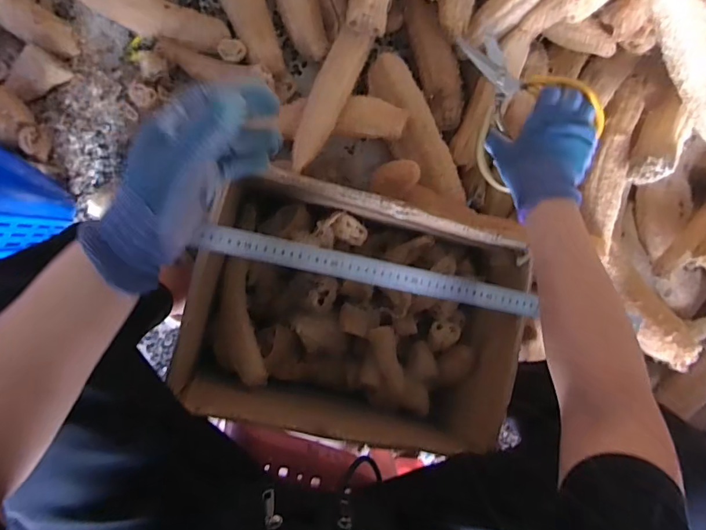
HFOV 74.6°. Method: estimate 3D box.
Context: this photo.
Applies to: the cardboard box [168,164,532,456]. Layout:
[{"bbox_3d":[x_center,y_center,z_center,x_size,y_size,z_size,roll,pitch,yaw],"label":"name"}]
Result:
[{"bbox_3d":[0.001,0.066,0.630,0.398,0.172,0.284,15,88,-10],"label":"cardboard box"}]

